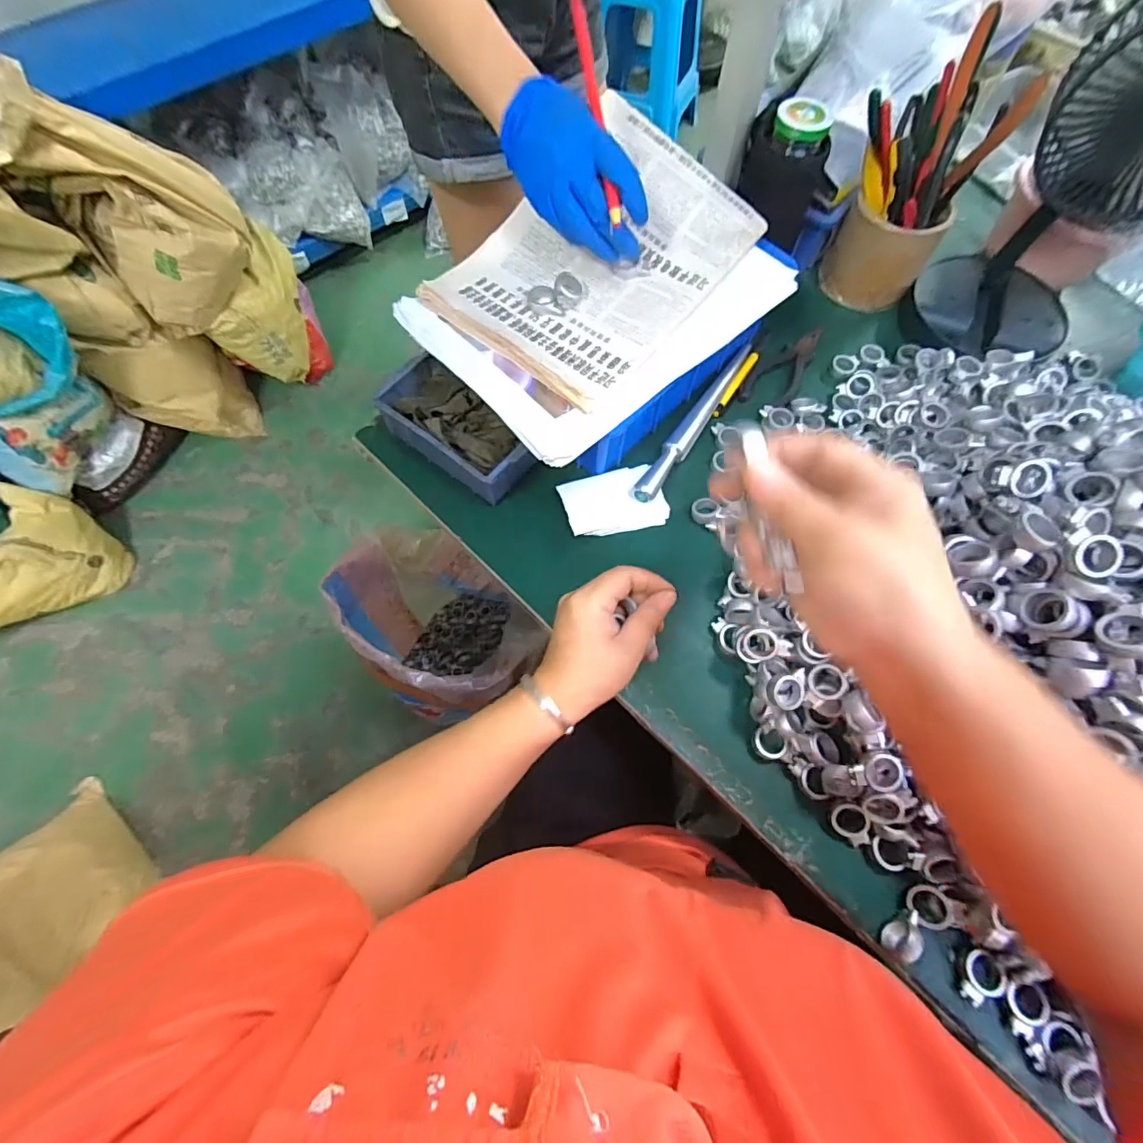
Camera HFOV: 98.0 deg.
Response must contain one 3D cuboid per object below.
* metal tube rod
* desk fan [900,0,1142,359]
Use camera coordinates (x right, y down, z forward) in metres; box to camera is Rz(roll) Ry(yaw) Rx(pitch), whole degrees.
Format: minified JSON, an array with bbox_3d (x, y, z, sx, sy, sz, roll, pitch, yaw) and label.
[{"bbox_3d":[0.129,-0.156,0.495,0.025,0.022,0.236,32,70,13],"label":"metal tube rod"},{"bbox_3d":[0.463,-0.331,0.438,0.145,0.270,0.162,-37,72,-14],"label":"desk fan"}]

